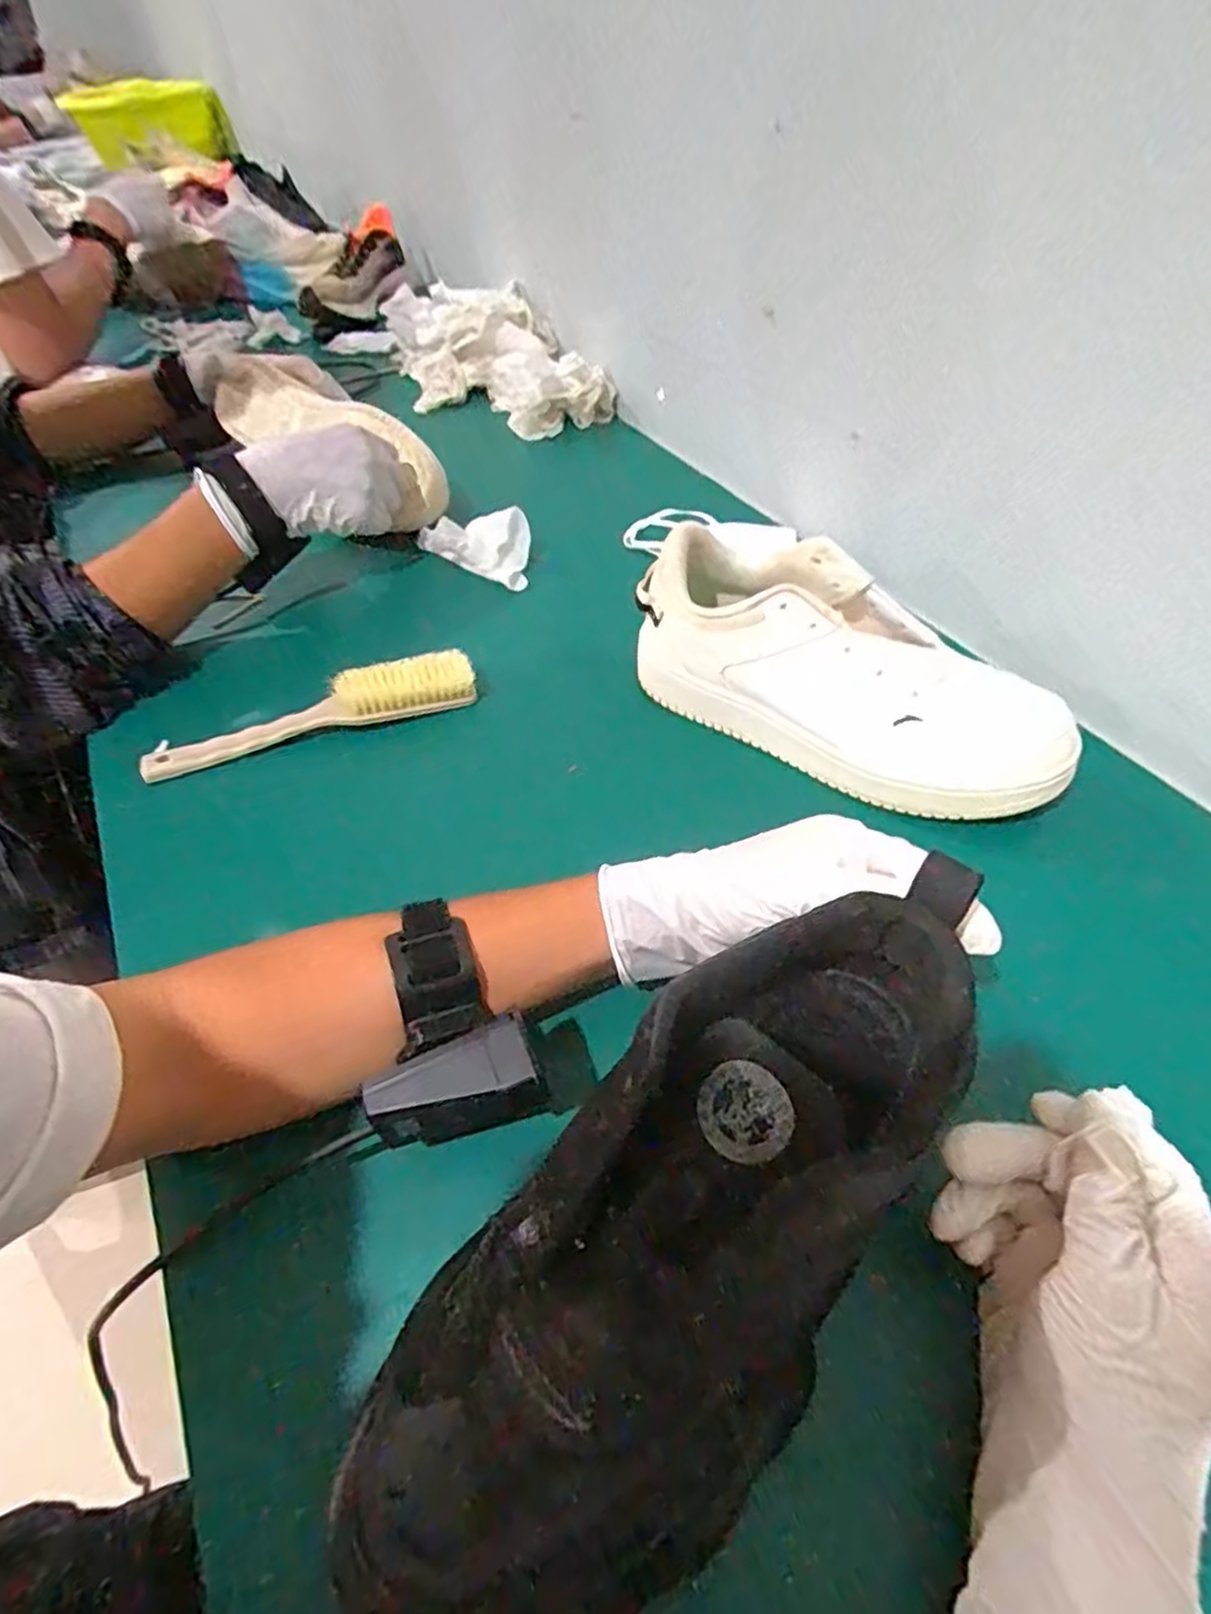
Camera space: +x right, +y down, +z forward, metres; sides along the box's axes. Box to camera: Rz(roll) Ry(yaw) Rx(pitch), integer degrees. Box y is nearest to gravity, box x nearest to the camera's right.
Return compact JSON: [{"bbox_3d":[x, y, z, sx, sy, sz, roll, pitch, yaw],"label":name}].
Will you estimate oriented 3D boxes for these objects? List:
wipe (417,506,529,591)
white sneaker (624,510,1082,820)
[{"bbox_3d":[-0.116,-0.220,0.638,0.096,0.065,0.029,-2,12,6],"label":"wipe"},{"bbox_3d":[0.148,-0.091,0.458,0.265,0.106,0.088,30,56,25],"label":"white sneaker"}]

